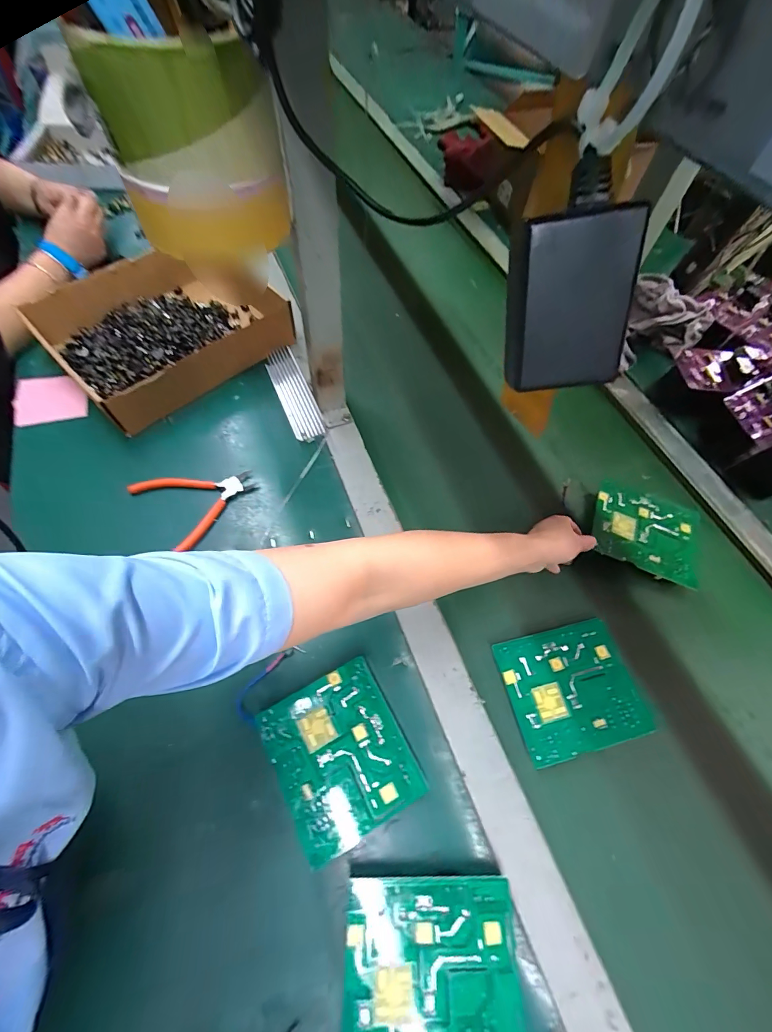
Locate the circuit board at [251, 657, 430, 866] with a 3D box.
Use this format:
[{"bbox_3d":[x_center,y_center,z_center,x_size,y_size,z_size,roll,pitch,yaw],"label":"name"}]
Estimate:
[{"bbox_3d":[-0.042,0.223,0.371,0.114,0.025,0.130,-26,65,-15],"label":"circuit board"}]

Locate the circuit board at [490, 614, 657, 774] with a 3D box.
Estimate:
[{"bbox_3d":[0.192,0.175,0.405,0.132,0.004,0.114,-11,63,-9],"label":"circuit board"}]

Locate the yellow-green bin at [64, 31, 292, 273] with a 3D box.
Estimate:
[{"bbox_3d":[-0.140,-0.264,0.293,0.120,0.129,0.084,-7,62,-6],"label":"yellow-green bin"}]

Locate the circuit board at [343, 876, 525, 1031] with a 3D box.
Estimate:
[{"bbox_3d":[0.035,0.353,0.305,0.130,0.026,0.114,1,61,-2],"label":"circuit board"}]

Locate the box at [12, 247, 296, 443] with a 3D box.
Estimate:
[{"bbox_3d":[-0.318,-0.275,0.579,0.287,0.077,0.250,-35,68,-19],"label":"box"}]

